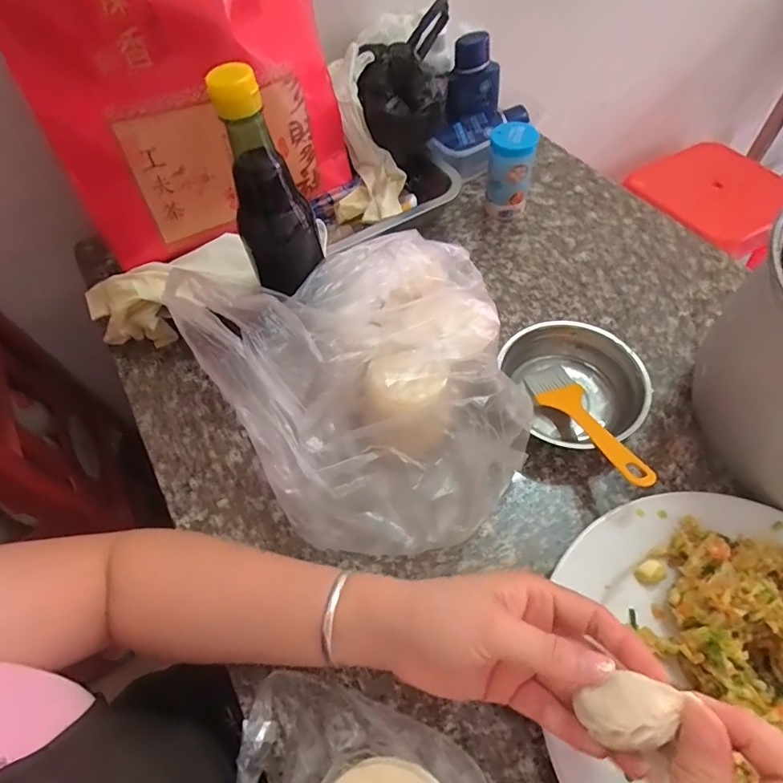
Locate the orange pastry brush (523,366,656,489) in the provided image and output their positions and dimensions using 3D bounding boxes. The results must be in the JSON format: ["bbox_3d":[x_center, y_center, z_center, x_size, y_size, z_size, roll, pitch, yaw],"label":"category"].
[{"bbox_3d":[0.154,0.024,0.374,0.038,0.013,0.143,-17,35,-6],"label":"orange pastry brush"}]

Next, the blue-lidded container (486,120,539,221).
[{"bbox_3d":[0.129,-0.239,0.525,0.049,0.088,0.052,7,59,9],"label":"blue-lidded container"}]

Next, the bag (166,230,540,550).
[{"bbox_3d":[-0.011,-0.011,0.380,0.222,0.116,0.249,-31,61,-15],"label":"bag"}]

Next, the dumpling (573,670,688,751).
[{"bbox_3d":[0.108,0.145,0.214,0.037,0.019,0.026,3,58,6],"label":"dumpling"}]

